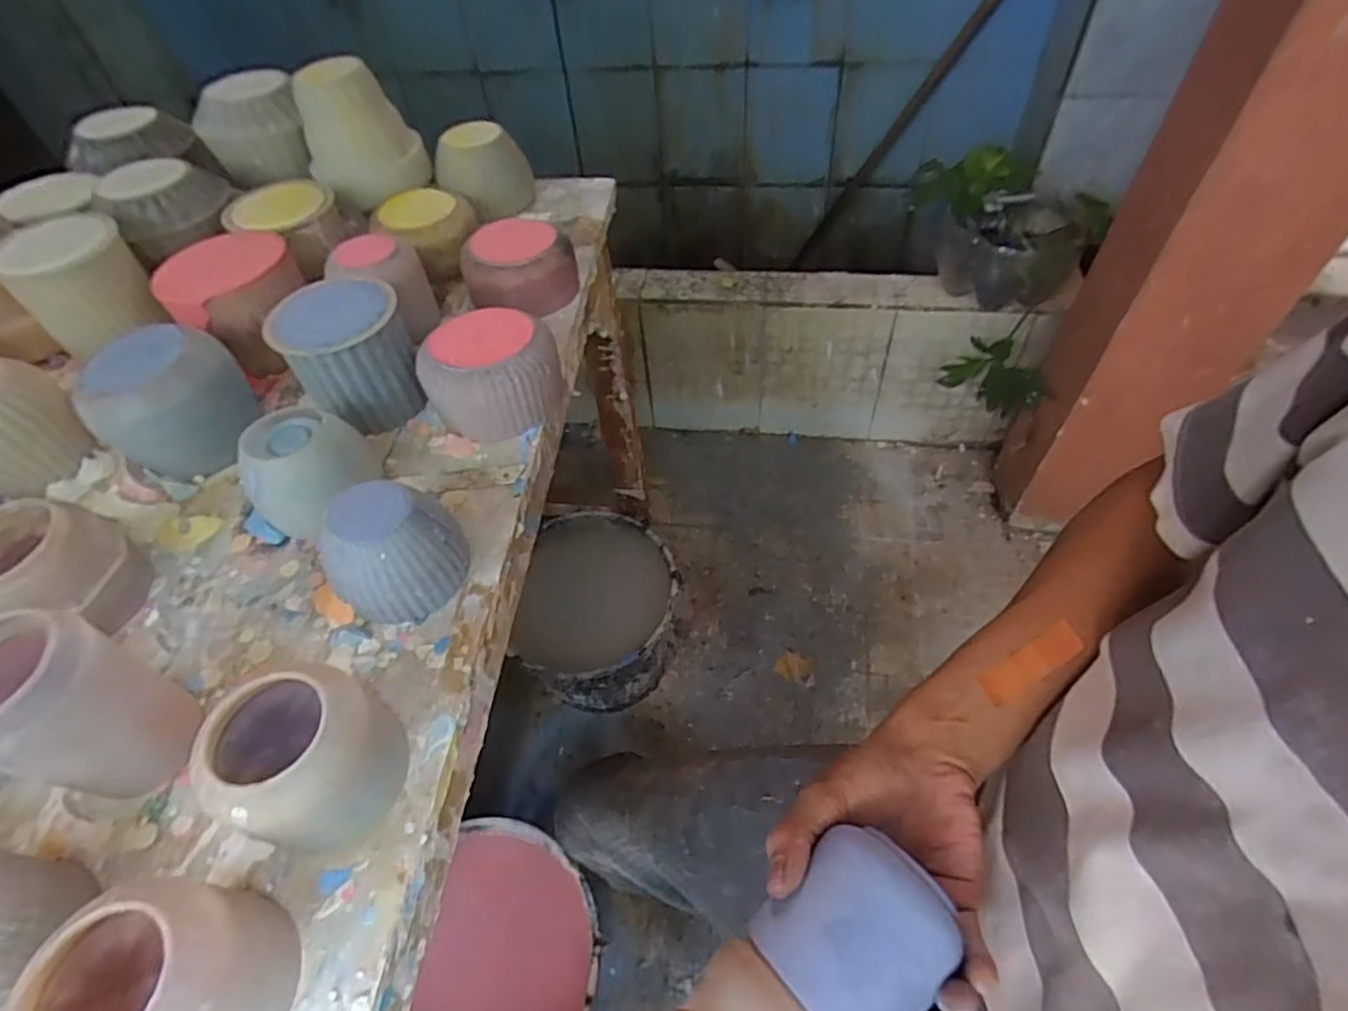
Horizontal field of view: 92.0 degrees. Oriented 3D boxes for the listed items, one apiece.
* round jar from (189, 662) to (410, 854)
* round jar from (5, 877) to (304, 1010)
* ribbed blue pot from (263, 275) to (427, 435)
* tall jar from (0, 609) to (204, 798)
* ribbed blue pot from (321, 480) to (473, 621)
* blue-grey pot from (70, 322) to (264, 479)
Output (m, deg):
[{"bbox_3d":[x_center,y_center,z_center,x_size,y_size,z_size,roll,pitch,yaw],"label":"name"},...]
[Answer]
[{"bbox_3d":[-0.182,0.127,0.330,0.068,0.077,0.072,-2,53,3],"label":"round jar"},{"bbox_3d":[-0.206,0.202,0.272,0.070,0.079,0.073,-2,53,3],"label":"round jar"},{"bbox_3d":[-0.254,-0.119,0.515,0.088,0.086,0.084,-2,53,3],"label":"ribbed blue pot"},{"bbox_3d":[-0.307,0.105,0.335,0.069,0.100,0.070,18,56,17],"label":"tall jar"},{"bbox_3d":[-0.178,0.026,0.413,0.086,0.063,0.073,-39,59,-23],"label":"ribbed blue pot"},{"bbox_3d":[-0.380,-0.077,0.495,0.076,0.083,0.095,3,53,6],"label":"blue-grey pot"}]

